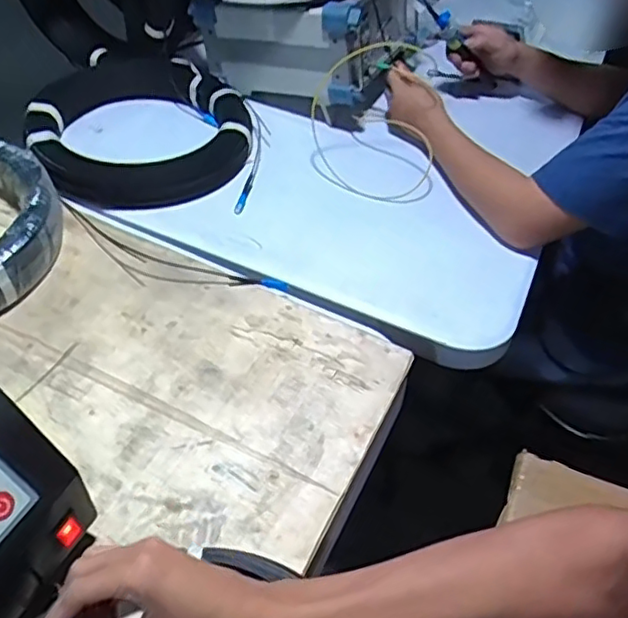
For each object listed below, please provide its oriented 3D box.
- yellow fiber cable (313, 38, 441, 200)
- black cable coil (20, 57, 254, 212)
[{"bbox_3d":[0.094,-0.298,0.971,0.194,0.143,0.250,6,47,0],"label":"yellow fiber cable"},{"bbox_3d":[-0.271,-0.295,0.990,0.324,0.072,0.323,3,47,-3],"label":"black cable coil"}]

